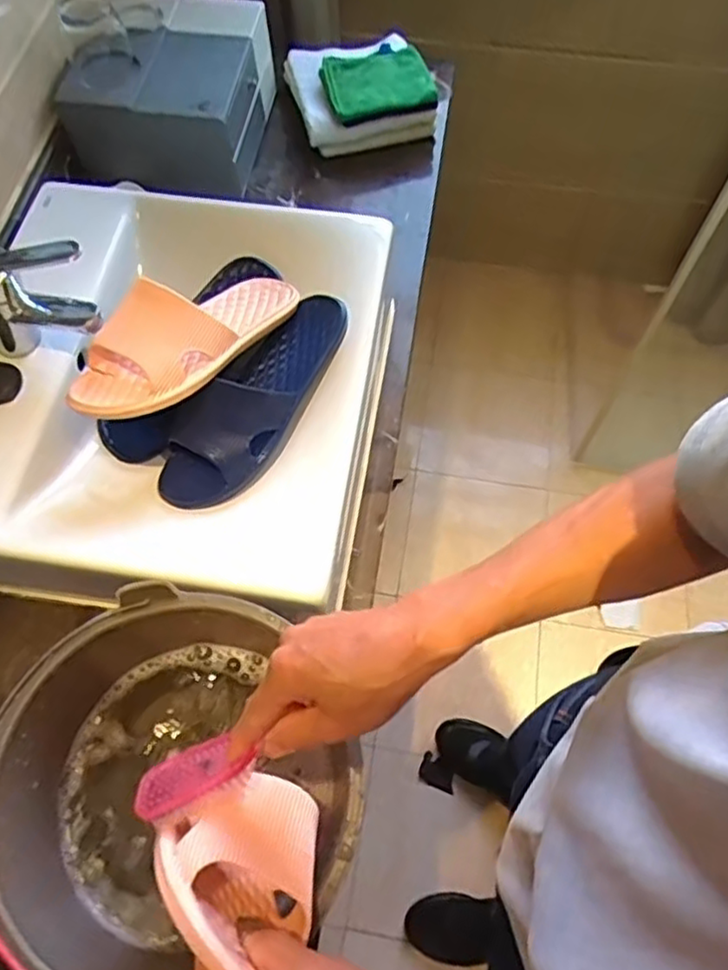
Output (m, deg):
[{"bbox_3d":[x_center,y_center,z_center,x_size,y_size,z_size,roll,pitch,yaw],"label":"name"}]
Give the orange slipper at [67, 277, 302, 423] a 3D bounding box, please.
[{"bbox_3d":[-0.166,-0.149,0.648,0.250,0.079,0.104,-40,70,-16],"label":"orange slipper"}]

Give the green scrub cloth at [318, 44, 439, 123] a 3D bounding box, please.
[{"bbox_3d":[0.019,-0.526,0.878,0.141,0.049,0.085,-13,65,-6],"label":"green scrub cloth"}]

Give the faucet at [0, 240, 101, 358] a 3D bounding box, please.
[{"bbox_3d":[-0.311,-0.175,0.647,0.117,0.102,0.054,-3,65,-1],"label":"faucet"}]

